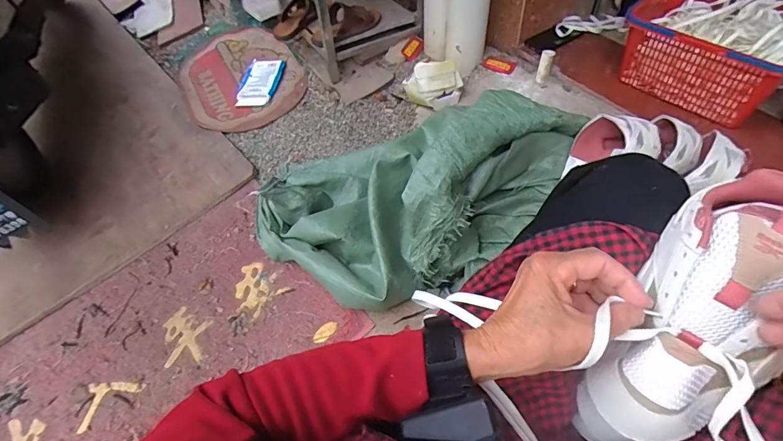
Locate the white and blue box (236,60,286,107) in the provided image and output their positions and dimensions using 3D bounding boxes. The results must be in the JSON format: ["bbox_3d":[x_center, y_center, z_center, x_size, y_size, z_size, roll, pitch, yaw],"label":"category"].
[{"bbox_3d":[-0.442,-0.459,1.364,0.130,0.017,0.219,5,61,7],"label":"white and blue box"}]

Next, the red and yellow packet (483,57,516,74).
[{"bbox_3d":[0.308,-0.442,1.162,0.088,0.012,0.043,24,77,22],"label":"red and yellow packet"}]

